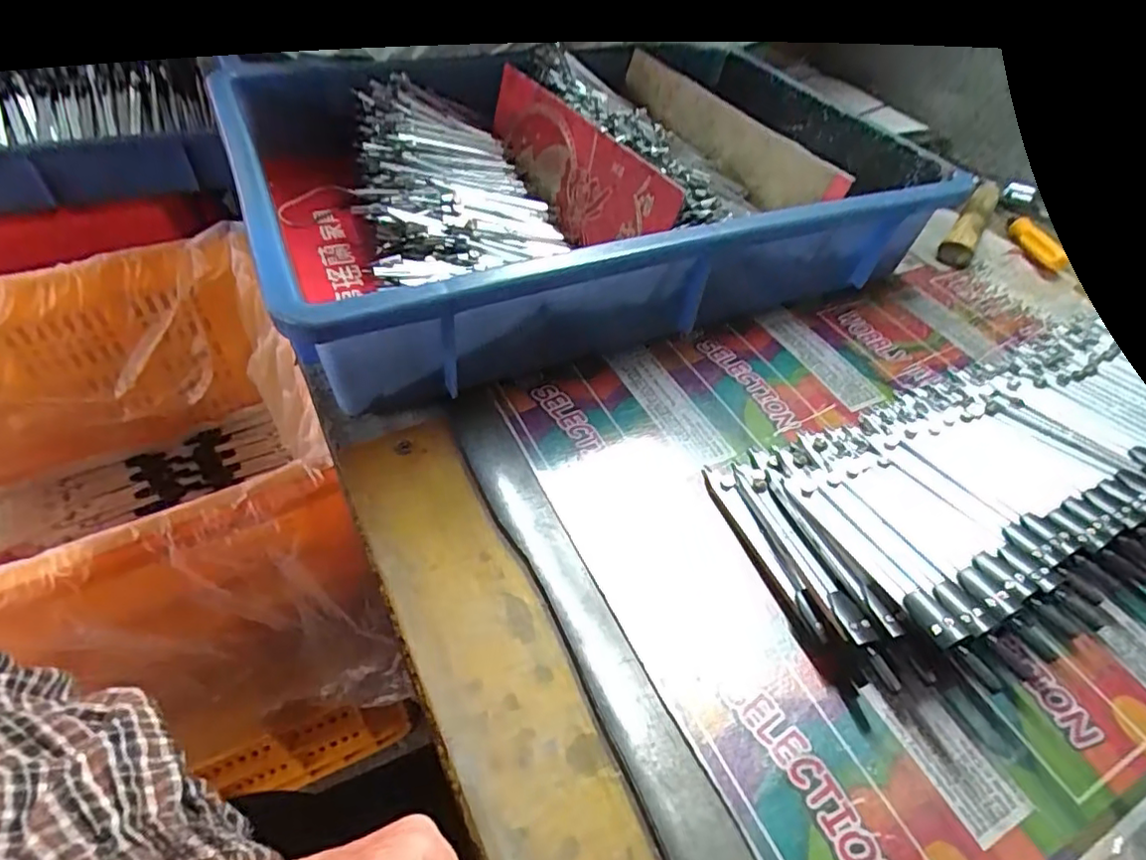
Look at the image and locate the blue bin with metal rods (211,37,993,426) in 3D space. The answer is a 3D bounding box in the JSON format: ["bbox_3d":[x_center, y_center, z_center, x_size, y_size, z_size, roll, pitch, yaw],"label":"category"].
[{"bbox_3d":[0.009,-0.168,0.414,0.415,0.087,0.270,-18,53,-21],"label":"blue bin with metal rods"}]

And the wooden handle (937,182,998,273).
[{"bbox_3d":[0.332,-0.173,0.497,0.024,0.020,0.141,32,53,21],"label":"wooden handle"}]

